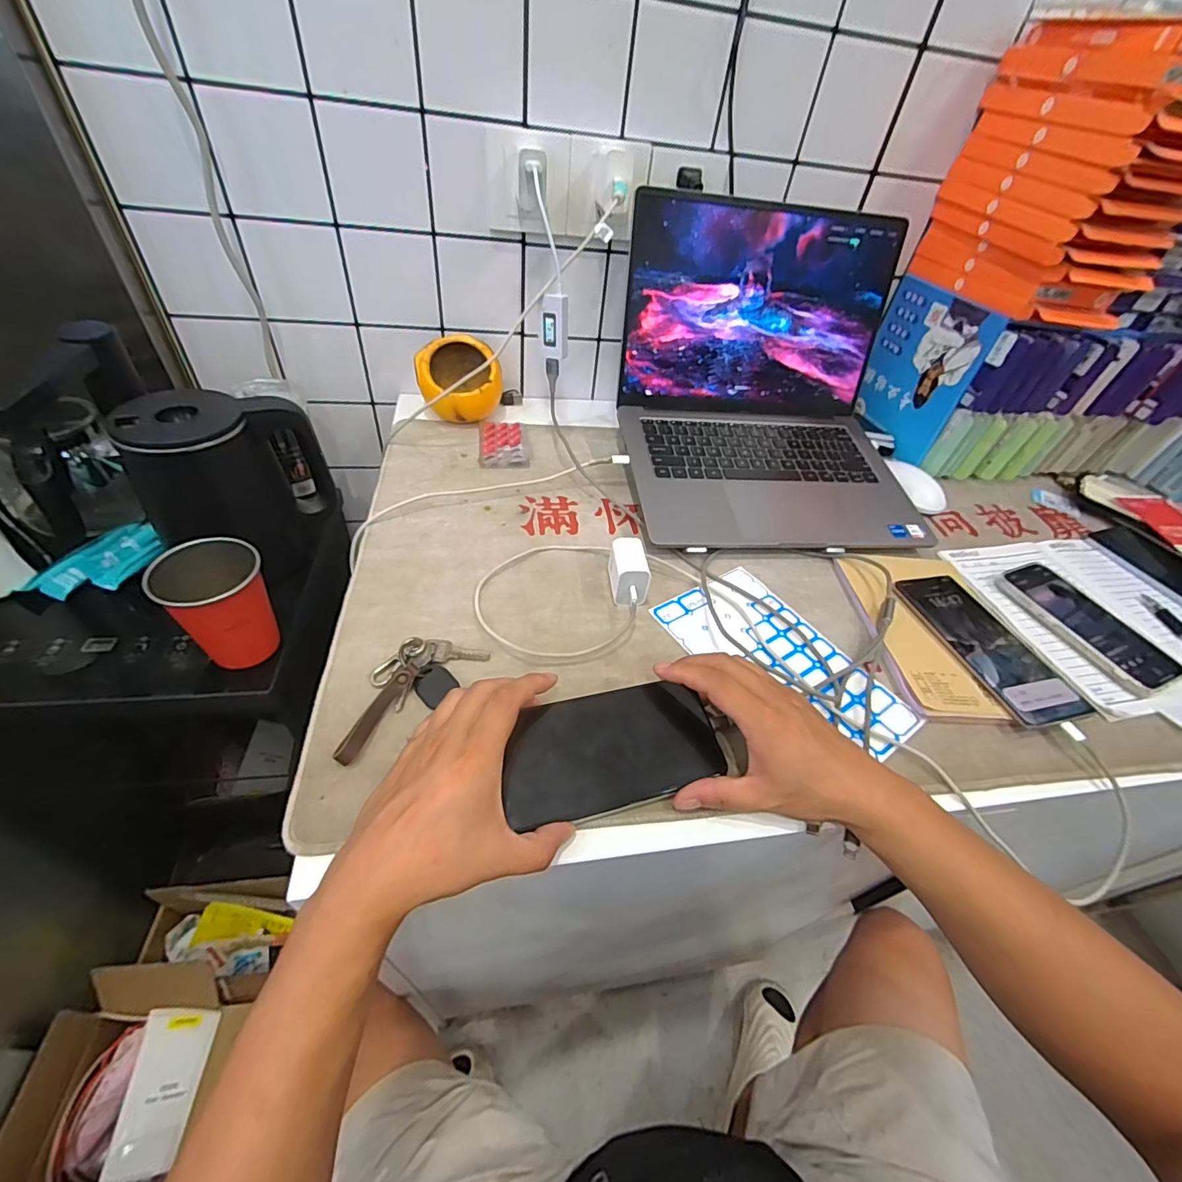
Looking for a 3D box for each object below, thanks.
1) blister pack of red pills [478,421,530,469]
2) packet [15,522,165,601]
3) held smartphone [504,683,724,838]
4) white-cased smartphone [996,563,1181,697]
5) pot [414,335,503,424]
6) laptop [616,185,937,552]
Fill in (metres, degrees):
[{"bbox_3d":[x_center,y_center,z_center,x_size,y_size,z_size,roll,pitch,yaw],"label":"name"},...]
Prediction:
[{"bbox_3d":[-0.103,-0.175,0.603,0.056,0.011,0.095,-2,43,-10],"label":"blister pack of red pills"},{"bbox_3d":[-0.502,-0.031,0.525,0.072,0.014,0.110,15,46,6],"label":"packet"},{"bbox_3d":[0.015,0.104,0.337,0.145,0.014,0.074,-7,58,-23],"label":"held smartphone"},{"bbox_3d":[0.470,0.028,0.479,0.080,0.013,0.146,-13,49,-20],"label":"white-cased smartphone"},{"bbox_3d":[-0.158,-0.258,0.616,0.100,0.077,0.088,-5,47,-14],"label":"pot"},{"bbox_3d":[0.203,-0.214,0.530,0.311,0.243,0.282,-1,46,-10],"label":"laptop"}]

